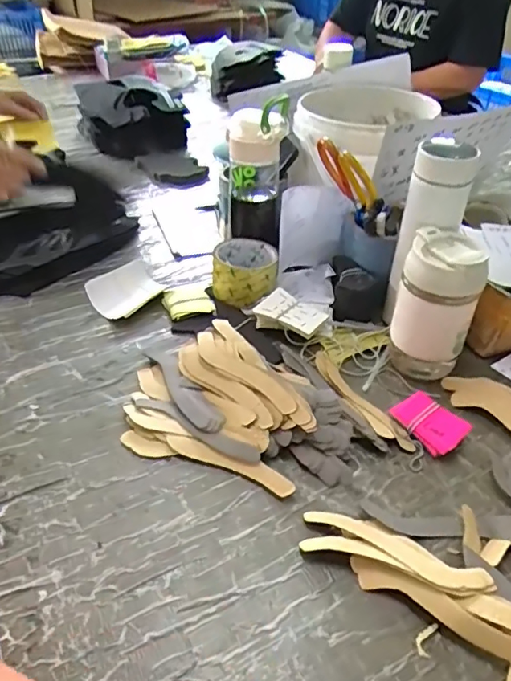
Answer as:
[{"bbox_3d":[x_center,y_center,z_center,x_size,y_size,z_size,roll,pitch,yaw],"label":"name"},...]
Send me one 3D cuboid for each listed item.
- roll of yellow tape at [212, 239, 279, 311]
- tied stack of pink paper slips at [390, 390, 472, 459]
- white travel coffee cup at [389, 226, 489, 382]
[{"bbox_3d":[-0.013,-0.092,0.742,0.087,0.060,0.092,1,38,-1],"label":"roll of yellow tape"},{"bbox_3d":[0.178,0.086,0.559,0.049,0.021,0.073,-22,43,-27],"label":"tied stack of pink paper slips"},{"bbox_3d":[0.200,-0.039,0.602,0.078,0.157,0.071,1,38,-1],"label":"white travel coffee cup"}]

